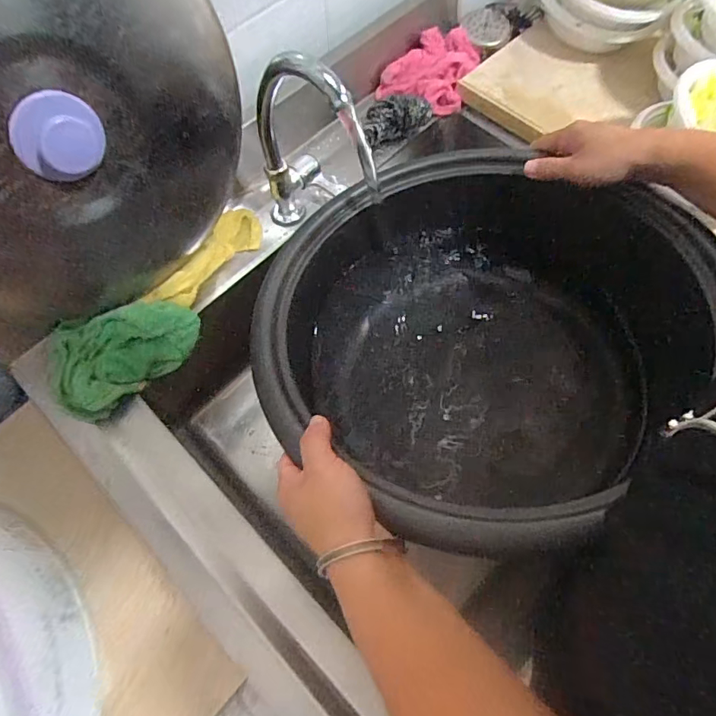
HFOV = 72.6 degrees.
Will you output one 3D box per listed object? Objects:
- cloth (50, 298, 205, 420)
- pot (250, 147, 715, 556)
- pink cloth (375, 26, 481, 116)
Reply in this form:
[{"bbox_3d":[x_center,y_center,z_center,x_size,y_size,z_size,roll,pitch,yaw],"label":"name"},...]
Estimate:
[{"bbox_3d":[-0.219,0.001,0.466,0.130,0.049,0.088,-17,68,-6],"label":"cloth"},{"bbox_3d":[0.085,-0.020,0.446,0.304,0.195,0.312,0,68,1],"label":"pot"},{"bbox_3d":[0.090,-0.358,0.600,0.099,0.032,0.106,20,70,9],"label":"pink cloth"}]

